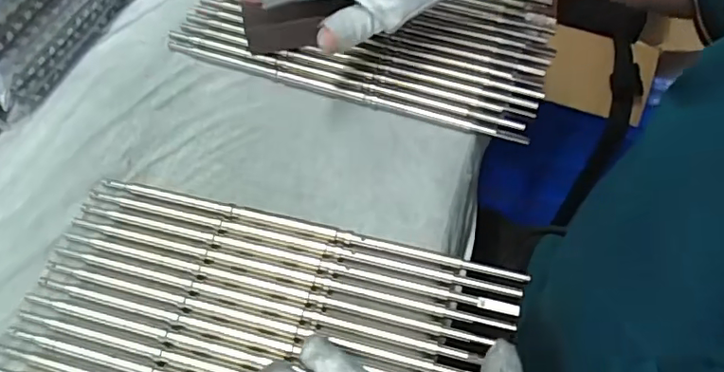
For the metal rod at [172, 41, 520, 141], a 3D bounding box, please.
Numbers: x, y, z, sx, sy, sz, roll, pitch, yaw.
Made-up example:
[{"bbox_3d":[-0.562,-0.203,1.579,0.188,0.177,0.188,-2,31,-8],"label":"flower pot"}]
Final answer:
[{"bbox_3d":[-0.018,-0.066,0.391,0.258,0.007,0.010,18,61,9],"label":"metal rod"}]

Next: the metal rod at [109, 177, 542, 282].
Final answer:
[{"bbox_3d":[-0.035,0.024,0.337,0.258,0.007,0.009,14,61,7],"label":"metal rod"}]

